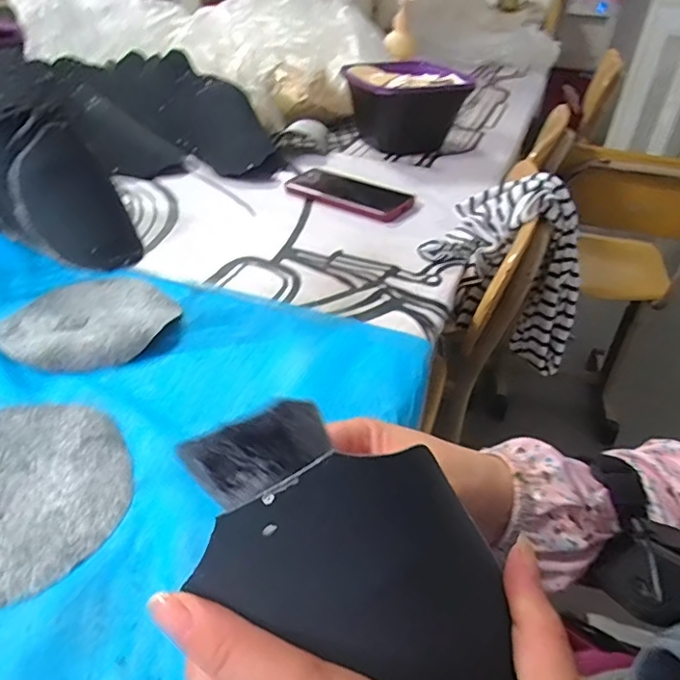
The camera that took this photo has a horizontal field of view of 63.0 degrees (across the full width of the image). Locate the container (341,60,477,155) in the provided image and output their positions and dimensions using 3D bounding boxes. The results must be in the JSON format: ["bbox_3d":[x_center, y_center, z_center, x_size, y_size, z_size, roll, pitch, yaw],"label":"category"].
[{"bbox_3d":[0.101,-0.358,0.872,0.163,0.110,0.185,-3,39,-10],"label":"container"}]

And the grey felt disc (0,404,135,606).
[{"bbox_3d":[-0.206,0.093,0.340,0.141,0.005,0.143,3,38,-2],"label":"grey felt disc"}]

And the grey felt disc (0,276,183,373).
[{"bbox_3d":[-0.220,-0.023,0.483,0.140,0.016,0.140,3,38,-2],"label":"grey felt disc"}]

